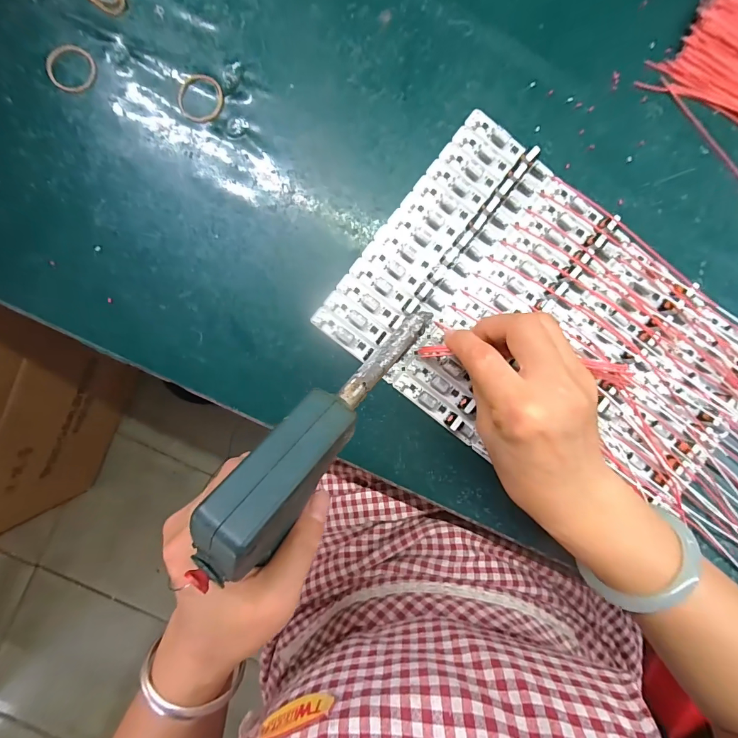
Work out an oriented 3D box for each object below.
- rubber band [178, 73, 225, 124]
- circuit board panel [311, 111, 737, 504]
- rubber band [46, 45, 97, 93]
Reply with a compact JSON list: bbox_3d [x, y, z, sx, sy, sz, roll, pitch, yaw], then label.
[{"bbox_3d":[-0.117,-0.188,0.265,0.031,0.004,0.032,0,93,-2],"label":"rubber band"},{"bbox_3d":[0.131,-0.022,0.279,0.288,0.014,0.186,38,91,-3],"label":"circuit board panel"},{"bbox_3d":[-0.205,-0.206,0.261,0.031,0.004,0.030,0,93,-2],"label":"rubber band"}]

